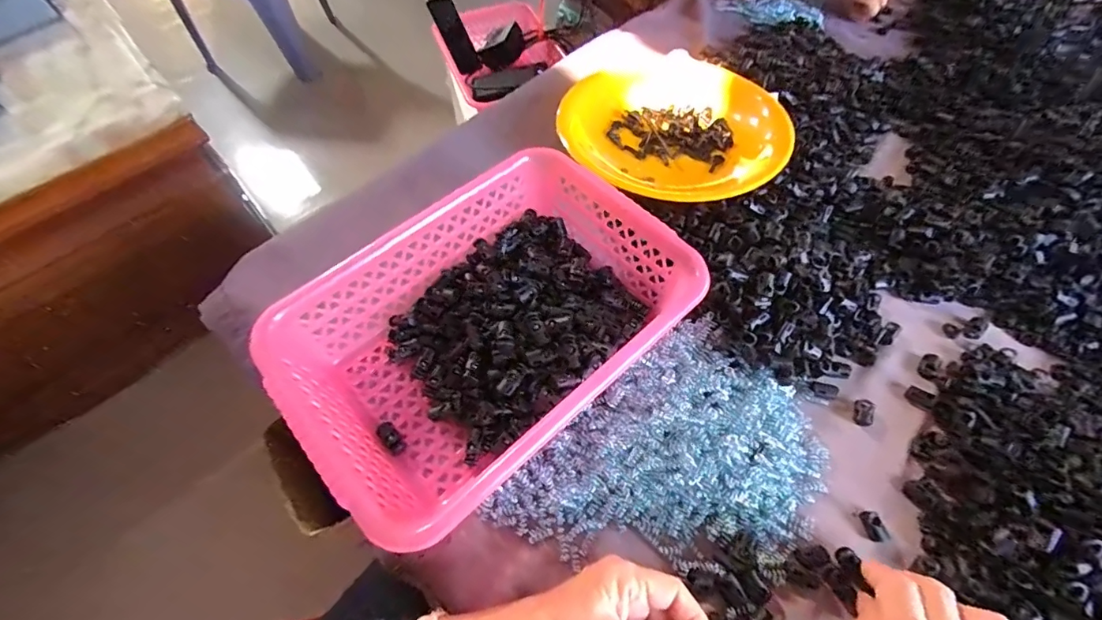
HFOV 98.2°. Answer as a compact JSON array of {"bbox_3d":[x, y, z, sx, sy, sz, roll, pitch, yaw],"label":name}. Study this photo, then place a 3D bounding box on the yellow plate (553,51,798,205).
[{"bbox_3d":[0.138,-0.230,0.549,0.238,0.030,0.271,9,61,6],"label":"yellow plate"}]

